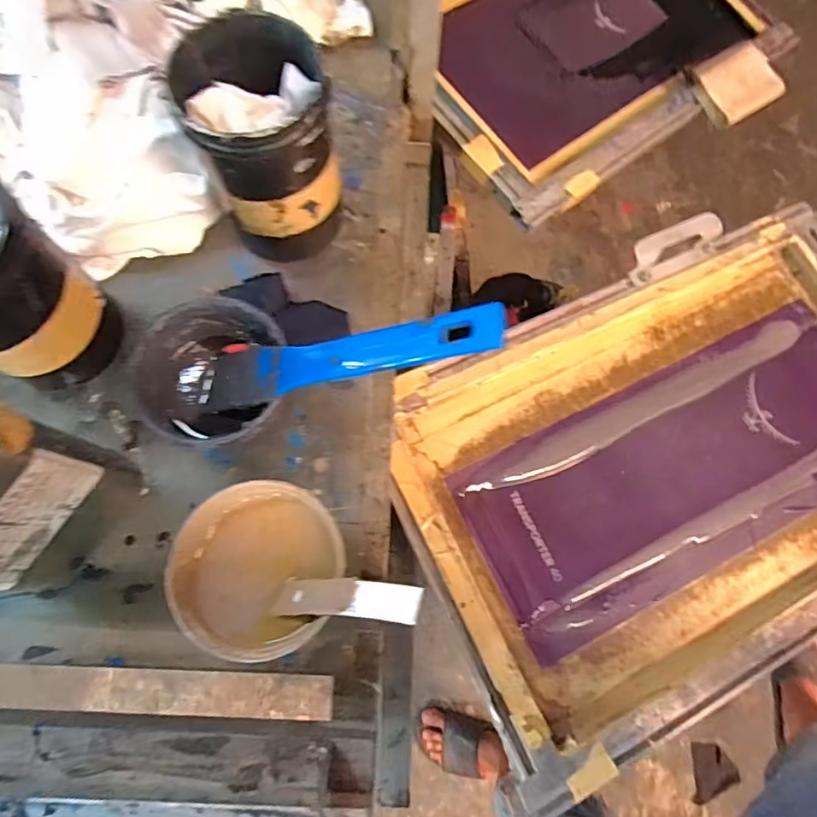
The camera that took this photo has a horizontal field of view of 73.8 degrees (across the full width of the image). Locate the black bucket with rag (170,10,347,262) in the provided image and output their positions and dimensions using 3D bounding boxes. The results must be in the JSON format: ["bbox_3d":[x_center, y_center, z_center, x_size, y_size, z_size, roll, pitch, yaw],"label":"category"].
[{"bbox_3d":[-0.111,-0.205,0.439,0.094,0.159,0.107,-15,75,-5],"label":"black bucket with rag"}]

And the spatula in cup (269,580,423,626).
[{"bbox_3d":[-0.044,0.126,0.359,0.110,0.011,0.024,-7,72,25],"label":"spatula in cup"}]

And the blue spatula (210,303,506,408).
[{"bbox_3d":[-0.054,-0.034,0.376,0.254,0.009,0.044,-7,71,33],"label":"blue spatula"}]

